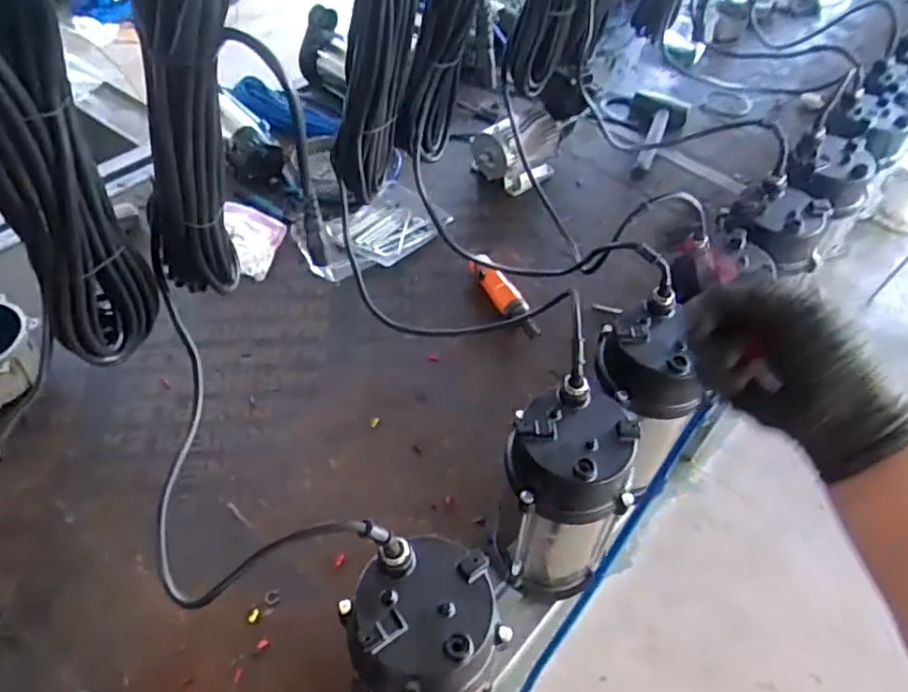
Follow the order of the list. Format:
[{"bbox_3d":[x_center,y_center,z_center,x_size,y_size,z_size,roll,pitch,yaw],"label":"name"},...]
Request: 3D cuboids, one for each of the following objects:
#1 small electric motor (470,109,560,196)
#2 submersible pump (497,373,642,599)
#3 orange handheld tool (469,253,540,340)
[{"bbox_3d":[0.119,-0.373,1.237,0.154,0.114,0.114,-36,62,-23],"label":"small electric motor"},{"bbox_3d":[0.110,0.170,0.709,0.121,0.248,0.126,9,55,5],"label":"submersible pump"},{"bbox_3d":[0.076,-0.082,1.041,0.052,0.034,0.185,-21,58,-15],"label":"orange handheld tool"}]

